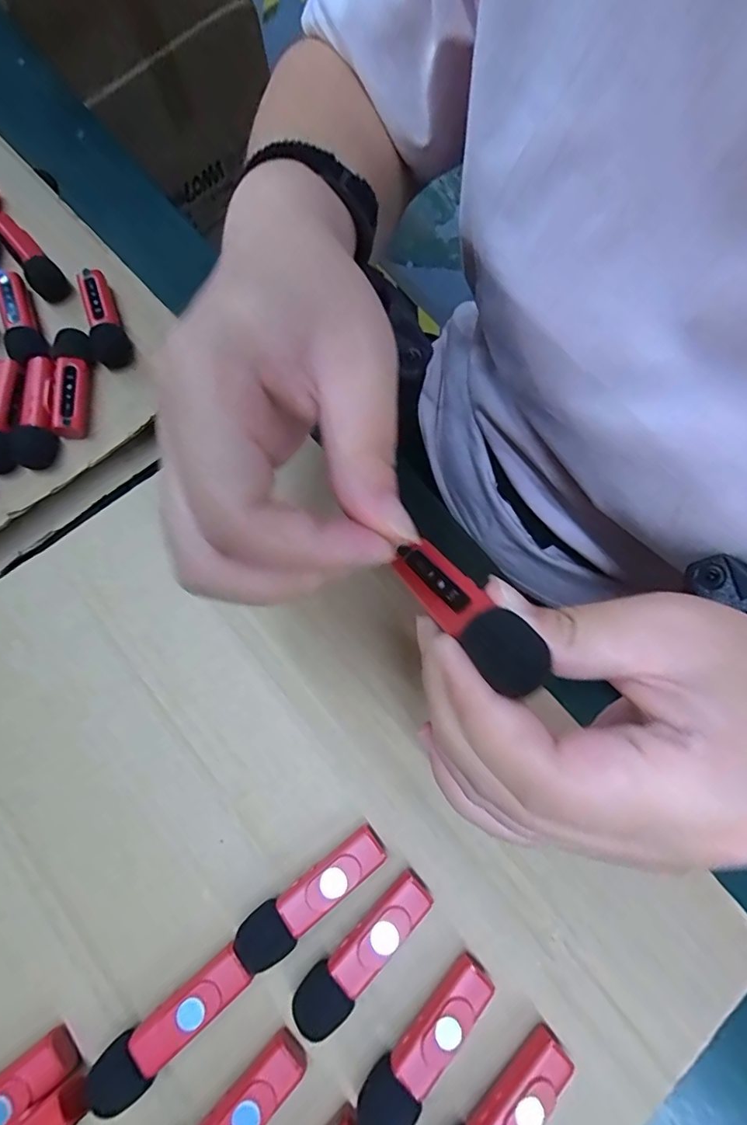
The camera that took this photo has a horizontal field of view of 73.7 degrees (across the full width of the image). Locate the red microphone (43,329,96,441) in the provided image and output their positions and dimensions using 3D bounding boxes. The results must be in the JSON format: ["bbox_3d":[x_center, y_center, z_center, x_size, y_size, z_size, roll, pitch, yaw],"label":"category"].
[{"bbox_3d":[-0.173,-0.103,0.286,0.022,0.017,0.063,-7,78,1],"label":"red microphone"}]

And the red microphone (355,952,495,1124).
[{"bbox_3d":[0.020,0.183,0.189,0.016,0.017,0.065,43,83,10],"label":"red microphone"}]

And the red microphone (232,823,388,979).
[{"bbox_3d":[-0.025,0.134,0.201,0.066,0.014,0.018,-37,79,-6],"label":"red microphone"}]

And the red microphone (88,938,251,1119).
[{"bbox_3d":[-0.075,0.174,0.189,0.063,0.016,0.018,-38,79,-6],"label":"red microphone"}]

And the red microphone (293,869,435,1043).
[{"bbox_3d":[-0.003,0.154,0.197,0.064,0.017,0.017,-42,79,-7],"label":"red microphone"}]

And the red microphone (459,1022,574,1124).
[{"bbox_3d":[0.048,0.207,0.185,0.065,0.017,0.015,-42,79,-7],"label":"red microphone"}]

